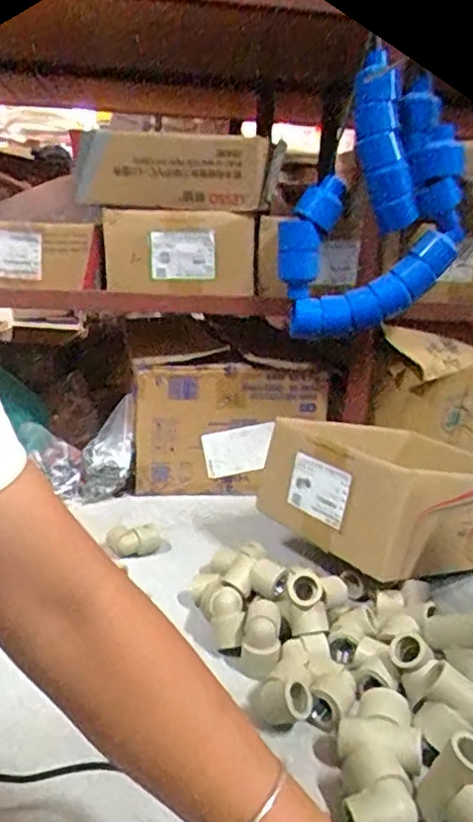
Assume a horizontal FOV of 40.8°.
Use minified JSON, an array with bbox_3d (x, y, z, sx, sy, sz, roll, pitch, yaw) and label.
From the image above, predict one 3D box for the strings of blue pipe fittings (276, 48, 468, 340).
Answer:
[{"bbox_3d":[0.179,-0.280,0.887,0.229,0.353,0.182,6,18,4],"label":"strings of blue pipe fittings"}]

